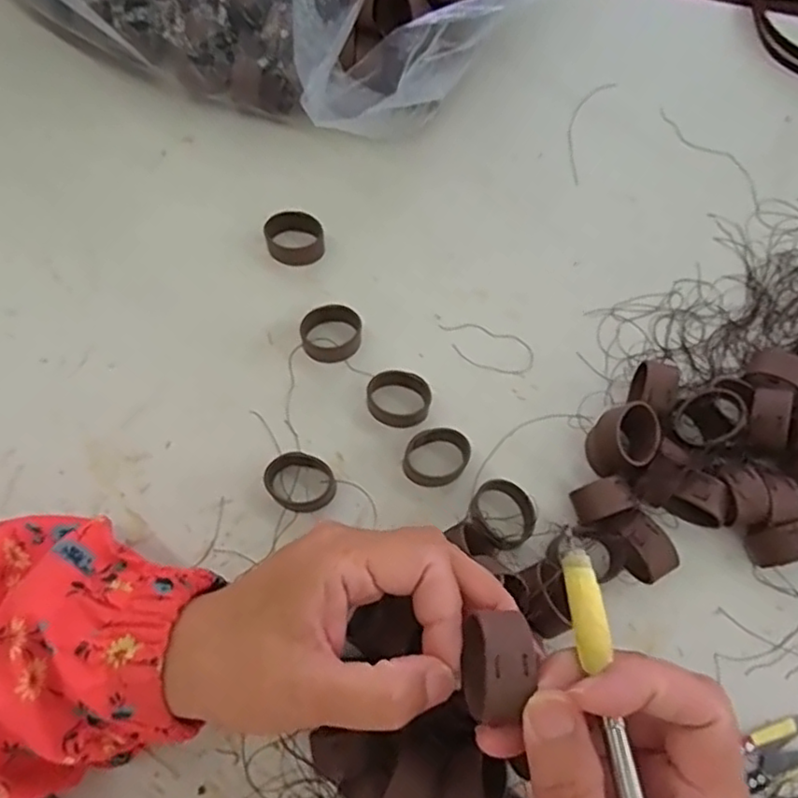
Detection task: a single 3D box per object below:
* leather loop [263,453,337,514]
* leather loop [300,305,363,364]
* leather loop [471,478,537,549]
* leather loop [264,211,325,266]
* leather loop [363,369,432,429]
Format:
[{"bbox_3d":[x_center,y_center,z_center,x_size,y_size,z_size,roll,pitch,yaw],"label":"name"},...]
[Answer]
[{"bbox_3d":[-0.052,0.045,0.341,0.038,0.014,0.030,31,73,9],"label":"leather loop"},{"bbox_3d":[-0.039,-0.037,0.373,0.035,0.015,0.030,-9,71,-4],"label":"leather loop"},{"bbox_3d":[0.057,0.061,0.341,0.036,0.015,0.035,0,71,-1],"label":"leather loop"},{"bbox_3d":[-0.065,-0.100,0.399,0.035,0.018,0.029,-16,72,-7],"label":"leather loop"},{"bbox_3d":[0.000,0.000,0.359,0.036,0.016,0.028,16,71,4],"label":"leather loop"}]

